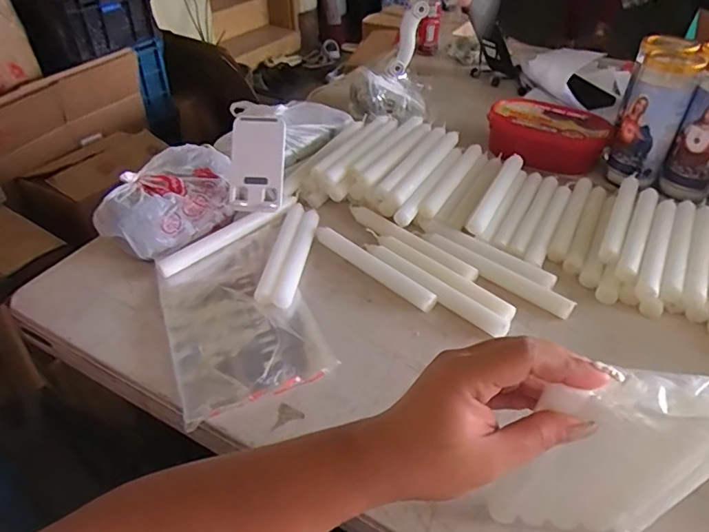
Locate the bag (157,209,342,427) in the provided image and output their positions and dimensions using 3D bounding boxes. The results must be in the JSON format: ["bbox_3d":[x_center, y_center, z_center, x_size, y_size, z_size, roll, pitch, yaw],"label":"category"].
[{"bbox_3d":[-0.133,0.039,0.574,0.151,0.038,0.256,-15,43,-15],"label":"bag"}]

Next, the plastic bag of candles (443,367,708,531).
[{"bbox_3d":[0.159,0.135,0.330,0.122,0.213,0.028,12,48,3],"label":"plastic bag of candles"}]

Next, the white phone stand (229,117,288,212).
[{"bbox_3d":[-0.125,-0.129,0.647,0.068,0.116,0.027,4,7,1],"label":"white phone stand"}]

